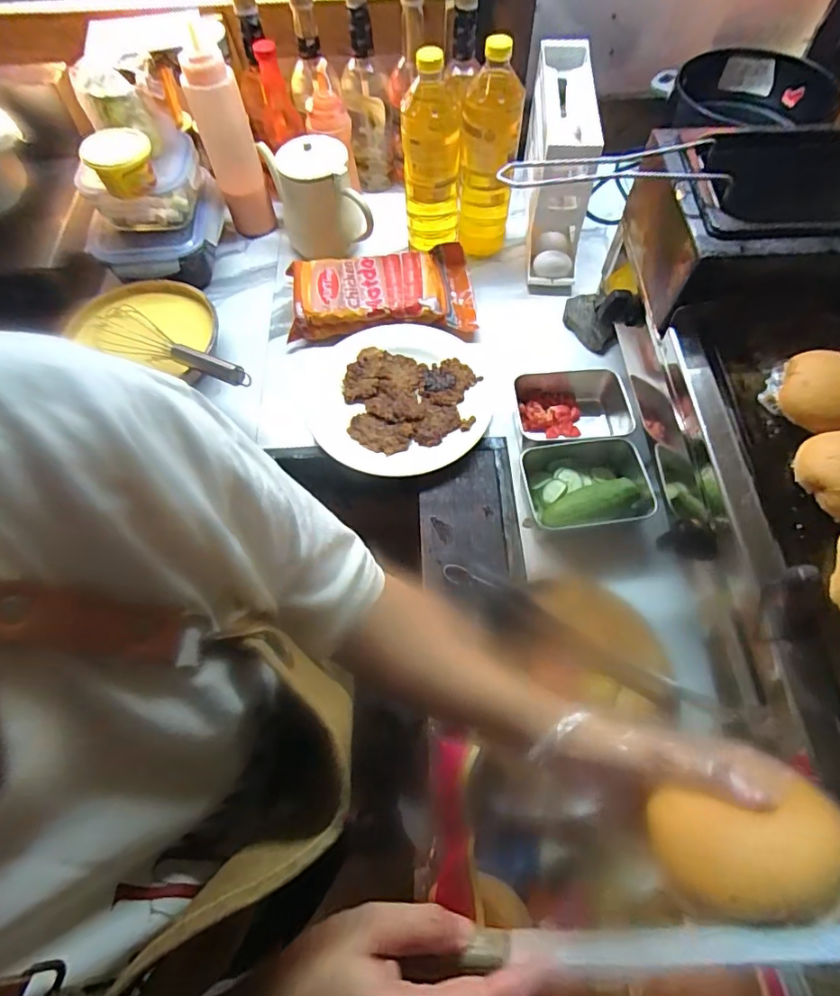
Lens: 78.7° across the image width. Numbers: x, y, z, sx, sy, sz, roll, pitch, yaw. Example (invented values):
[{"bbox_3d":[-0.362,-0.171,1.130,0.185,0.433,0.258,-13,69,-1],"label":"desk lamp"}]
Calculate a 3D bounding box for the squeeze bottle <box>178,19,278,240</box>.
[{"bbox_3d":[-0.276,-0.509,0.751,0.073,0.238,0.070,-21,65,-9],"label":"squeeze bottle"}]

